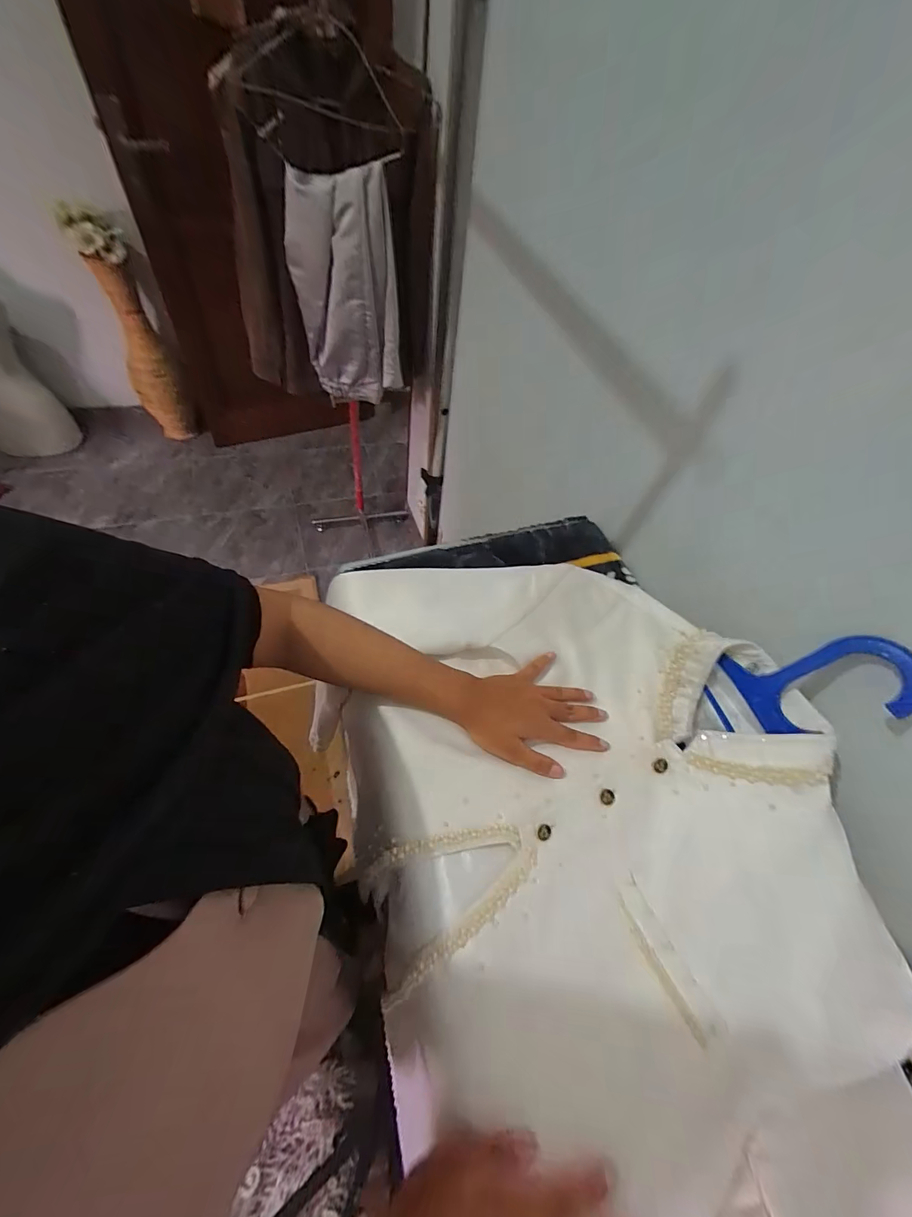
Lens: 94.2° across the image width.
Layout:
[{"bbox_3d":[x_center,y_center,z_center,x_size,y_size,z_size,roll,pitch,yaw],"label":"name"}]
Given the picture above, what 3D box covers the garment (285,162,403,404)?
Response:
[{"bbox_3d":[-0.252,-0.714,1.003,0.243,0.426,0.149,-7,54,-12],"label":"garment"}]

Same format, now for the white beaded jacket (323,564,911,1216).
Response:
[{"bbox_3d":[0.127,0.217,0.361,0.400,0.061,0.723,-15,57,-9],"label":"white beaded jacket"}]

